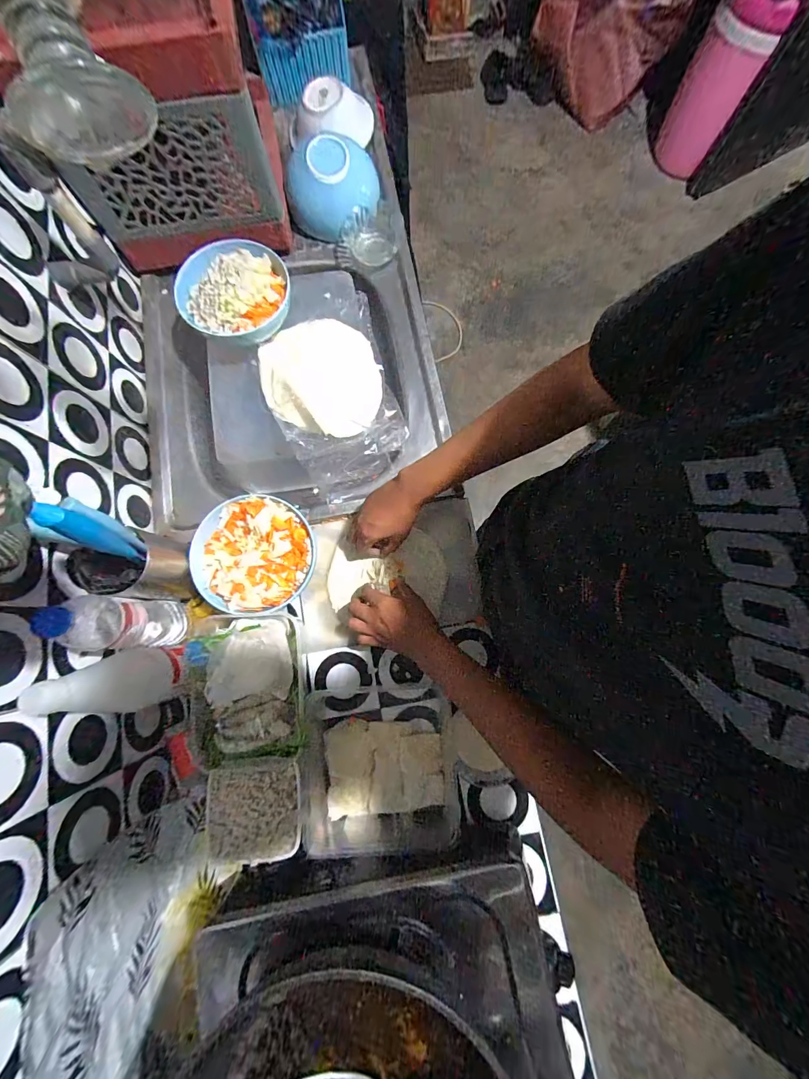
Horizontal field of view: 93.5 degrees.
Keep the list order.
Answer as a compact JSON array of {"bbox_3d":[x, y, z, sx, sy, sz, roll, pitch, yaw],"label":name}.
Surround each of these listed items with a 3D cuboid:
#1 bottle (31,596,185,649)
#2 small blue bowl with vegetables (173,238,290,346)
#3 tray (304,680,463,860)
[{"bbox_3d":[-0.353,0.106,0.483,0.070,0.213,0.060,-4,79,0],"label":"bottle"},{"bbox_3d":[-0.274,-0.393,0.614,0.174,0.089,0.147,-18,79,-3],"label":"small blue bowl with vegetables"},{"bbox_3d":[-0.039,0.310,0.534,0.216,0.065,0.197,-5,79,0],"label":"tray"}]

